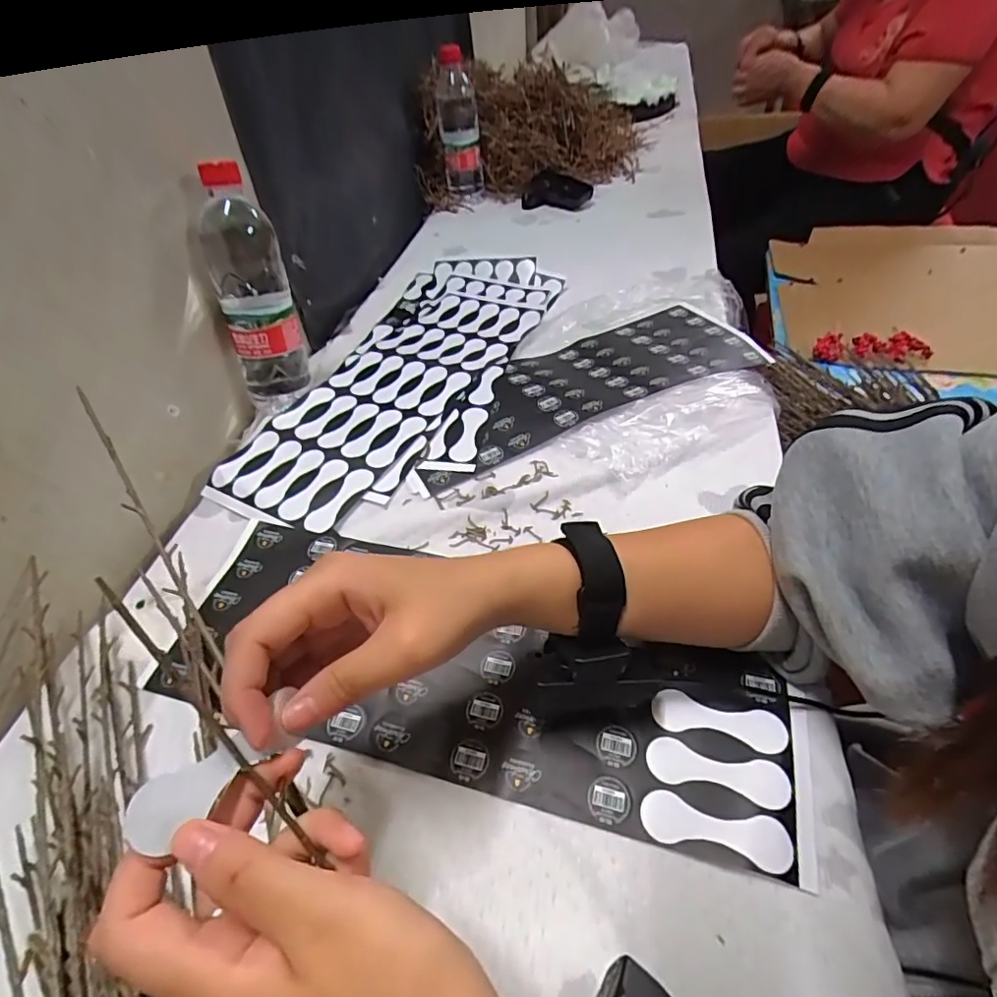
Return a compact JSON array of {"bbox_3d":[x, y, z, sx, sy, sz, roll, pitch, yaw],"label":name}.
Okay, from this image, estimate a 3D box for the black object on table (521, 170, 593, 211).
[{"bbox_3d":[0.101,-0.541,0.970,0.124,0.040,0.069,14,50,16],"label":"black object on table"}]

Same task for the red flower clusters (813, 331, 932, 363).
[{"bbox_3d":[0.623,-0.256,0.919,0.173,0.033,0.043,2,48,8],"label":"red flower clusters"}]

